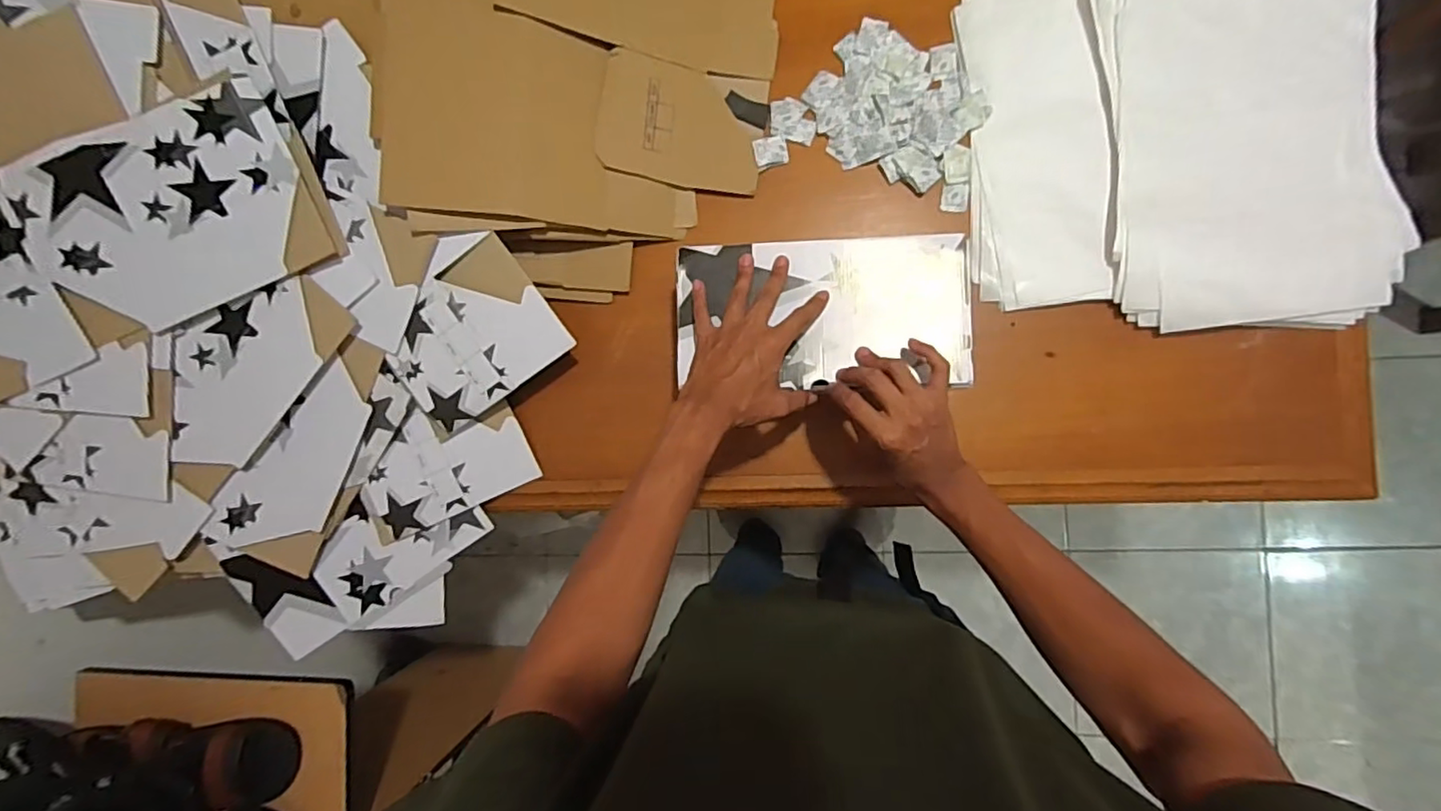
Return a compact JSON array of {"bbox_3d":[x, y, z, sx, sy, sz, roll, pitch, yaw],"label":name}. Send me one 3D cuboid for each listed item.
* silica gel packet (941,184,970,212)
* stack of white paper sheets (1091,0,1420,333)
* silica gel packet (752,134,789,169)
[{"bbox_3d":[0.259,-0.229,0.682,0.028,0.005,0.030,7,89,7],"label":"silica gel packet"},{"bbox_3d":[0.533,-0.279,0.633,0.264,0.039,0.437,-4,87,7],"label":"stack of white paper sheets"},{"bbox_3d":[0.058,-0.290,0.702,0.037,0.011,0.035,-13,86,6],"label":"silica gel packet"}]

